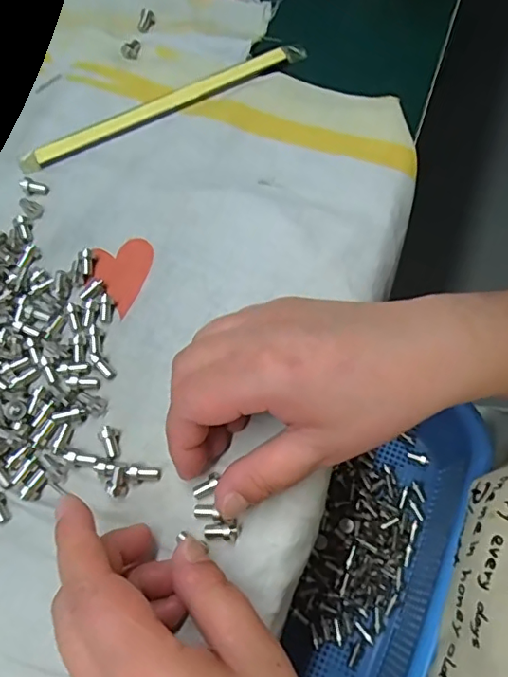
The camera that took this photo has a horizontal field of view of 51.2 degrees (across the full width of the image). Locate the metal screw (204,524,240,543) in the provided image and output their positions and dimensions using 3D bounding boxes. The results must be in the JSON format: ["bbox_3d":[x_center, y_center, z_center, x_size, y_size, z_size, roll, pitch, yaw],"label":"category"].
[{"bbox_3d":[-0.015,0.088,0.242,0.016,0.006,0.008,4,68,9],"label":"metal screw"}]

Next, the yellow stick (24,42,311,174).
[{"bbox_3d":[-0.056,-0.151,0.344,0.196,0.004,0.017,-27,69,-8],"label":"yellow stick"}]

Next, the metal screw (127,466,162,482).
[{"bbox_3d":[-0.053,0.065,0.254,0.016,0.004,0.007,11,67,-17],"label":"metal screw"}]

